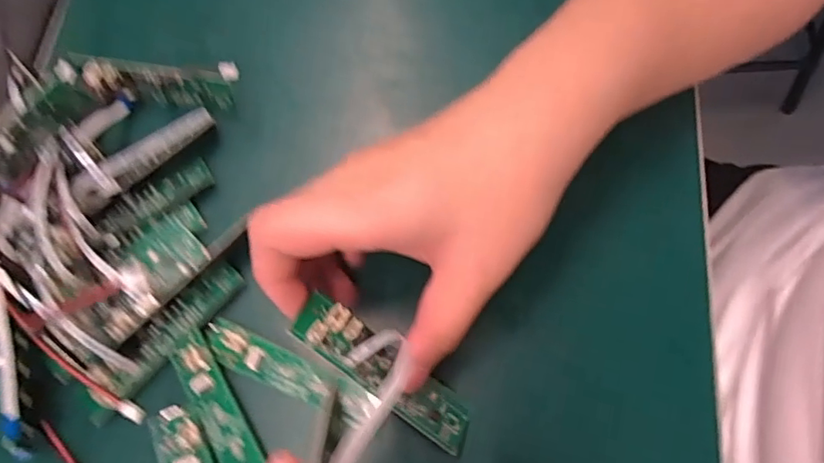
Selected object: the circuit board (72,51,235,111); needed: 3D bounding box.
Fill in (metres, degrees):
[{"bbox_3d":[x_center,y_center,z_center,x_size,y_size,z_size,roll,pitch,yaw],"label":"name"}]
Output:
[{"bbox_3d":[-0.130,-0.073,0.277,0.077,0.022,0.015,7,70,3],"label":"circuit board"}]

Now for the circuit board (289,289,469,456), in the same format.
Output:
[{"bbox_3d":[-0.009,0.055,0.216,0.082,0.011,0.020,40,74,-11],"label":"circuit board"}]

